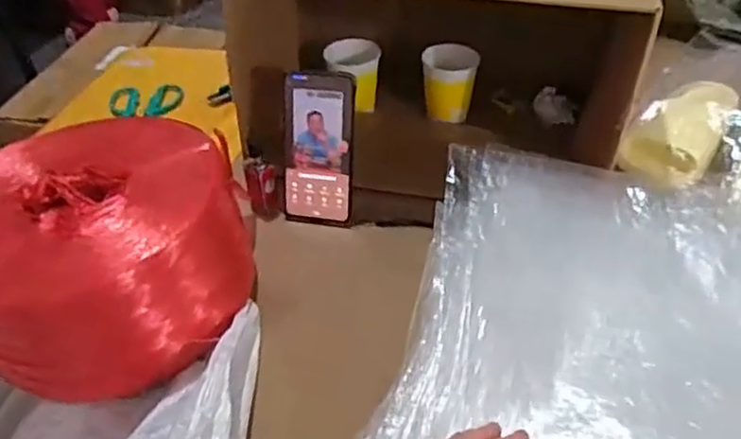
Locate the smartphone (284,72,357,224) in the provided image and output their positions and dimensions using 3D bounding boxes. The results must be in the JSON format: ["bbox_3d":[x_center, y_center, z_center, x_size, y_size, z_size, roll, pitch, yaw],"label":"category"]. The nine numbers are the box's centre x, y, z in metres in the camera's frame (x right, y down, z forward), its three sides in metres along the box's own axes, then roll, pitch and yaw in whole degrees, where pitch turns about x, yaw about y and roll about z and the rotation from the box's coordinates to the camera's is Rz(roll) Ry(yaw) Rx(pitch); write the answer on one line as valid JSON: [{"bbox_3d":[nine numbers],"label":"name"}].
[{"bbox_3d":[-0.055,-0.072,0.693,0.075,0.162,0.012,7,21,8],"label":"smartphone"}]

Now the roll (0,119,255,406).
[{"bbox_3d":[-0.253,0.028,0.603,0.269,0.129,0.229,-8,42,-4],"label":"roll"}]

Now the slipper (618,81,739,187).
[{"bbox_3d":[0.386,-0.130,0.788,0.094,0.057,0.221,27,50,30],"label":"slipper"}]

